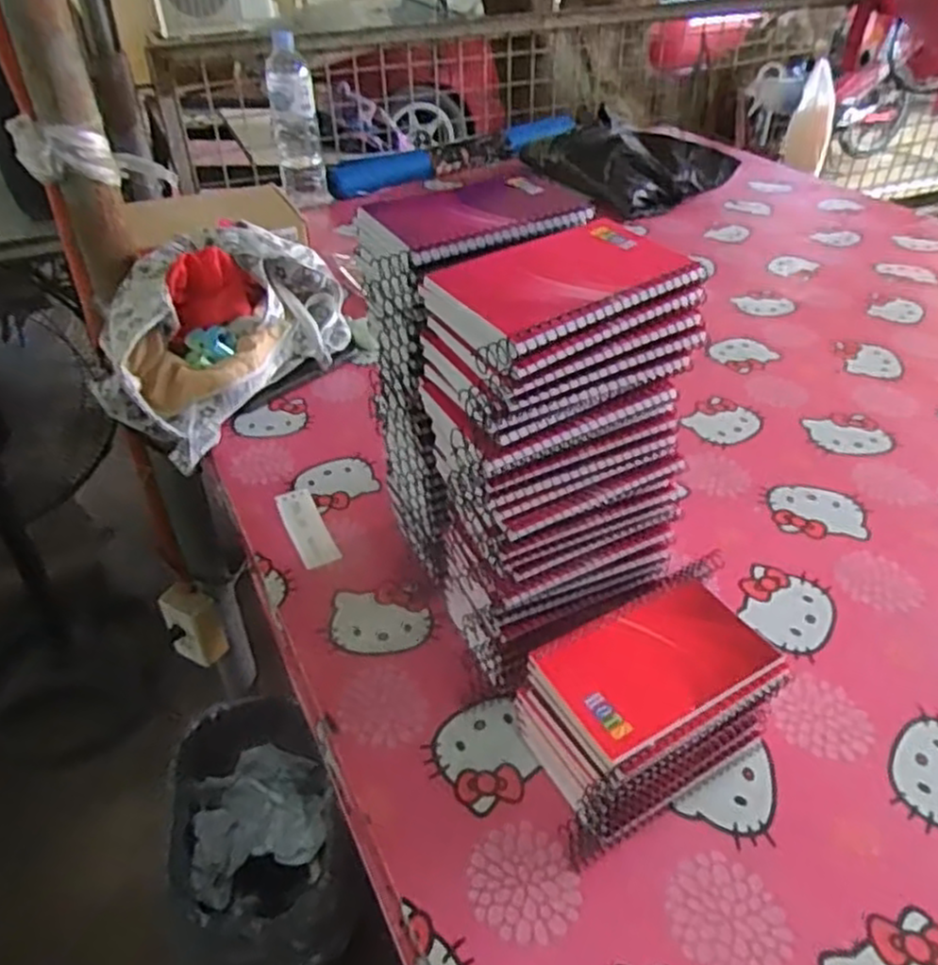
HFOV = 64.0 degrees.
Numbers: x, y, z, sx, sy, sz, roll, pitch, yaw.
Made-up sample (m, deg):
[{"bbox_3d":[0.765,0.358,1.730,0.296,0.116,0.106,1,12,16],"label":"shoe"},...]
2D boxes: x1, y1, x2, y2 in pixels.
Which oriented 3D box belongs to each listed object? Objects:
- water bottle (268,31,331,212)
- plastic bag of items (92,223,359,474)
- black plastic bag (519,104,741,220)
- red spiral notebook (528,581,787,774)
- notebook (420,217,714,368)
[{"bbox_3d":[-0.299,-0.610,1.292,0.079,0.255,0.075,-11,40,-12],"label":"water bottle"},{"bbox_3d":[-0.268,-0.183,0.848,0.173,0.140,0.294,25,47,29],"label":"plastic bag of items"},{"bbox_3d":[0.268,-0.605,1.393,0.238,0.094,0.358,-25,45,-27],"label":"black plastic bag"},{"bbox_3d":[0.113,0.108,0.451,0.128,0.015,0.079,-21,43,-23],"label":"red spiral notebook"},{"bbox_3d":[0.053,-0.111,0.412,0.140,0.015,0.088,-23,44,-25],"label":"notebook"}]

